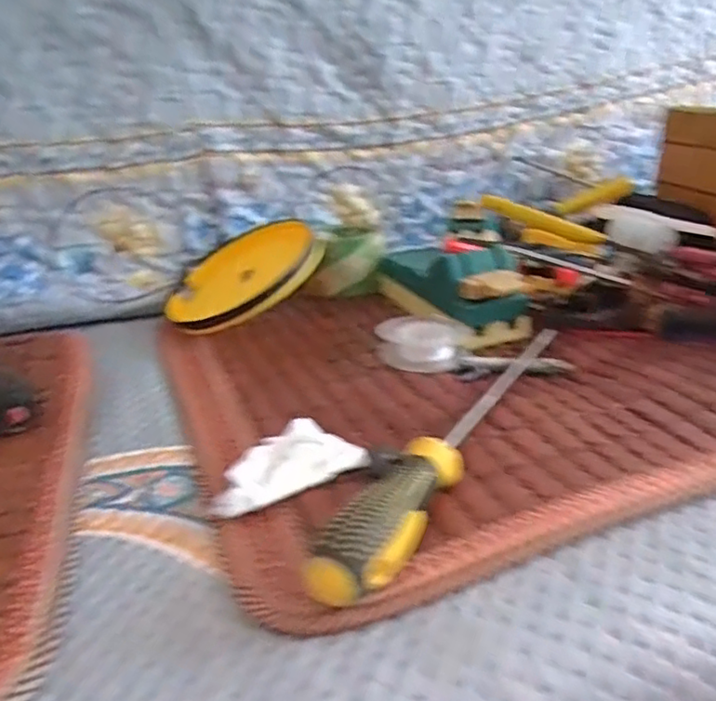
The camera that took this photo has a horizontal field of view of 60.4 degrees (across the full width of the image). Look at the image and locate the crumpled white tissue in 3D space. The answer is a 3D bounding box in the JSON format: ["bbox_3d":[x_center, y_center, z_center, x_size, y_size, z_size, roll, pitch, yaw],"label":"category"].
[{"bbox_3d":[-0.041,0.061,0.329,0.082,0.015,0.052,-18,28,-27],"label":"crumpled white tissue"}]

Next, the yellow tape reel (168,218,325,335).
[{"bbox_3d":[-0.112,-0.075,0.596,0.152,0.019,0.169,-32,36,-4],"label":"yellow tape reel"}]

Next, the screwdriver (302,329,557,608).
[{"bbox_3d":[0.054,0.042,0.332,0.028,0.032,0.263,10,28,28],"label":"screwdriver"}]

